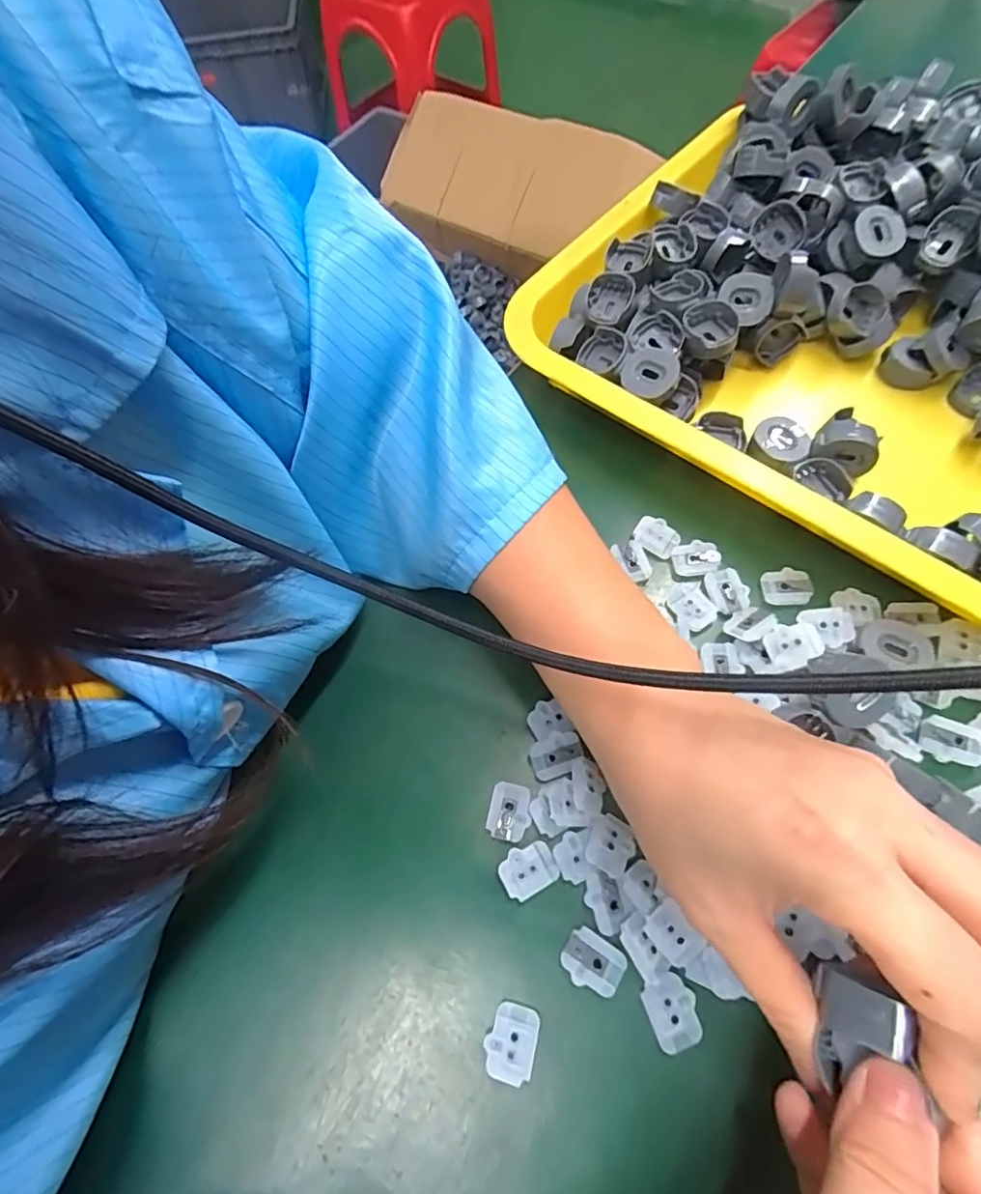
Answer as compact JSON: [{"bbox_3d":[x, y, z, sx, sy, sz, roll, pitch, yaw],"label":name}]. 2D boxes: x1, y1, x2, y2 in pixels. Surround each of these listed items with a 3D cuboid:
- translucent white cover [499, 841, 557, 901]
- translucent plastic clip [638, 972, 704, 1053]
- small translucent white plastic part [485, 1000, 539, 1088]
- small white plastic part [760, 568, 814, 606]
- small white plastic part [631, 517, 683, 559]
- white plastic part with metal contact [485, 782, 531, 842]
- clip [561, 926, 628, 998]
[{"bbox_3d":[0.014,0.104,0.214,0.021,0.004,0.017,-26,66,-10],"label":"translucent white cover"},{"bbox_3d":[0.063,0.144,0.194,0.017,0.005,0.022,-20,65,-7],"label":"translucent plastic clip"},{"bbox_3d":[0.007,0.154,0.193,0.017,0.004,0.021,14,66,9],"label":"small translucent white plastic part"},{"bbox_3d":[0.137,-0.005,0.259,0.021,0.004,0.017,-2,64,2],"label":"small white plastic part"},{"bbox_3d":[0.082,-0.030,0.276,0.021,0.004,0.016,37,71,18],"label":"small white plastic part"},{"bbox_3d":[0.008,0.086,0.225,0.016,0.004,0.021,12,66,8],"label":"white plastic part with metal contact"},{"bbox_3d":[0.037,0.131,0.201,0.021,0.004,0.017,29,69,15],"label":"clip"}]

